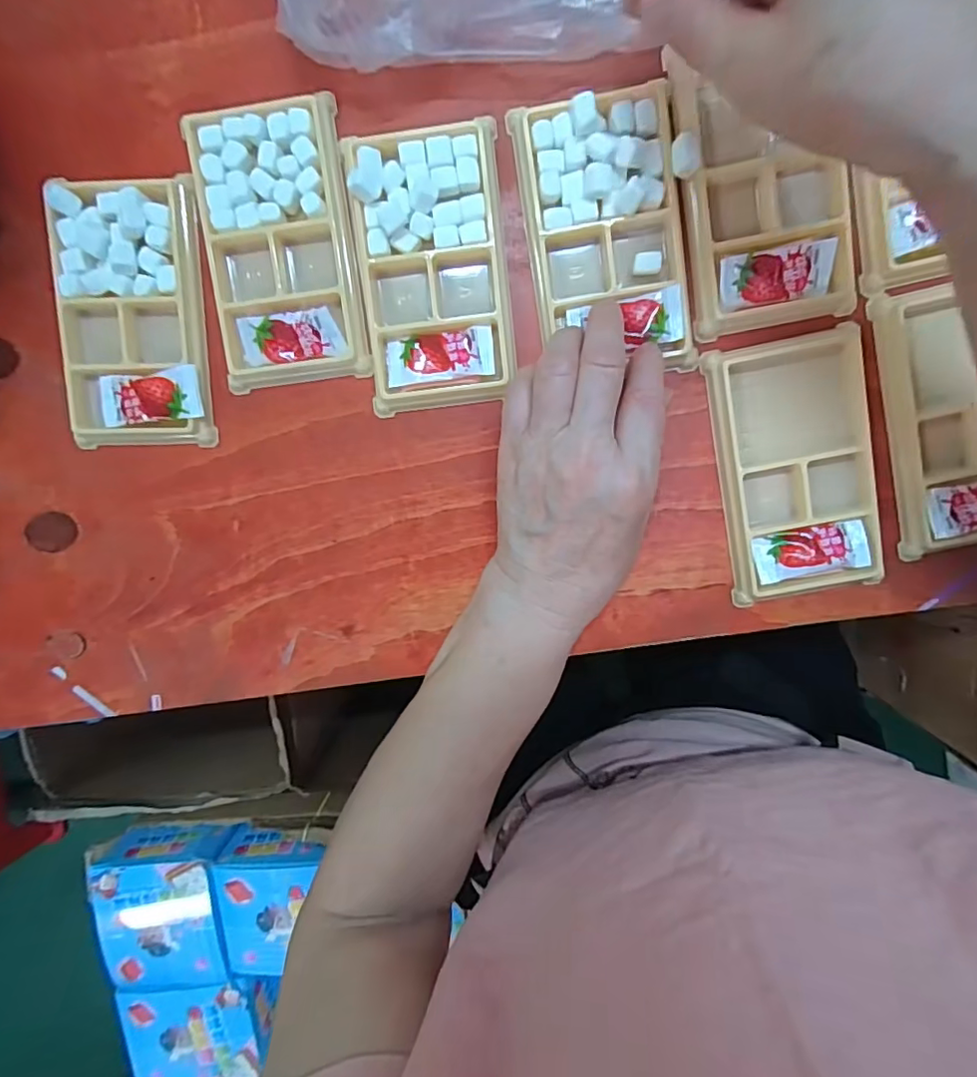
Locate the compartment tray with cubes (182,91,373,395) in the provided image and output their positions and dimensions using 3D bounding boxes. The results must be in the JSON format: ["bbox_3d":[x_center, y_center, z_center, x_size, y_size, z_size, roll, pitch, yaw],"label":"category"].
[{"bbox_3d":[-0.107,-0.151,0.289,0.076,0.016,0.133,-6,98,5],"label":"compartment tray with cubes"}]

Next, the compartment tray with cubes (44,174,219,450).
[{"bbox_3d":[-0.189,-0.118,0.297,0.076,0.017,0.134,3,99,3],"label":"compartment tray with cubes"}]

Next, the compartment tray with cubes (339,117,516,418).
[{"bbox_3d":[-0.029,-0.137,0.287,0.076,0.015,0.133,-5,98,5],"label":"compartment tray with cubes"}]

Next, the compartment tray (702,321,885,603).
[{"bbox_3d":[0.163,-0.037,0.294,0.075,0.012,0.134,-11,98,5],"label":"compartment tray"}]

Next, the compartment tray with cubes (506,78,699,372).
[{"bbox_3d":[0.061,-0.151,0.279,0.080,0.021,0.128,-8,98,5],"label":"compartment tray with cubes"}]

